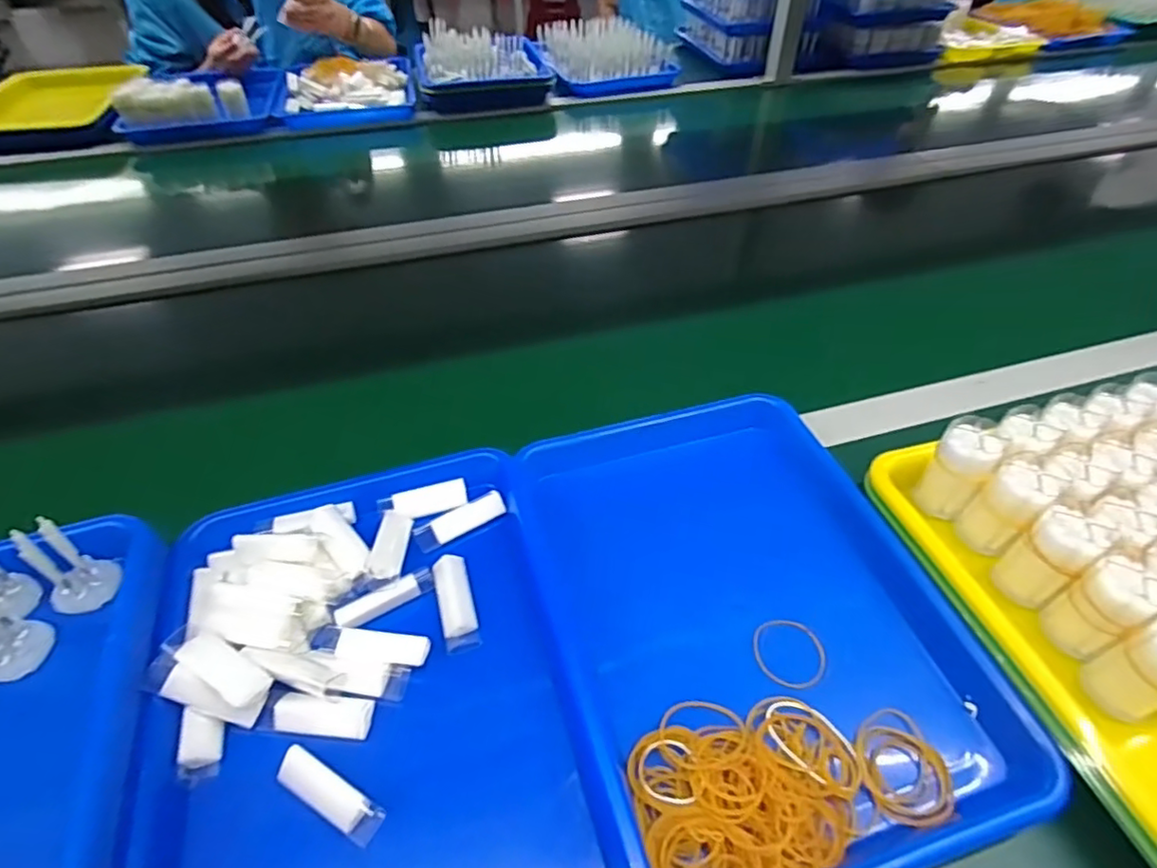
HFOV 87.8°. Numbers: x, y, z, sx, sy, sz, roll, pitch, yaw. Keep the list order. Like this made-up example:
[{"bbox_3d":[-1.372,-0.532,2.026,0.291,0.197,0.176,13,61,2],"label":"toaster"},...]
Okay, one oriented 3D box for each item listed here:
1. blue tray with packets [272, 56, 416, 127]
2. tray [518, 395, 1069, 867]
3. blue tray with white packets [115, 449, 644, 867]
[{"bbox_3d":[-0.441,-0.654,1.144,0.264,0.061,0.211,-15,48,-14],"label":"blue tray with packets"},{"bbox_3d":[0.110,0.109,0.401,0.232,0.034,0.320,-13,48,-11],"label":"tray"},{"bbox_3d":[-0.127,0.164,0.367,0.240,0.046,0.328,-13,48,-13],"label":"blue tray with white packets"}]

